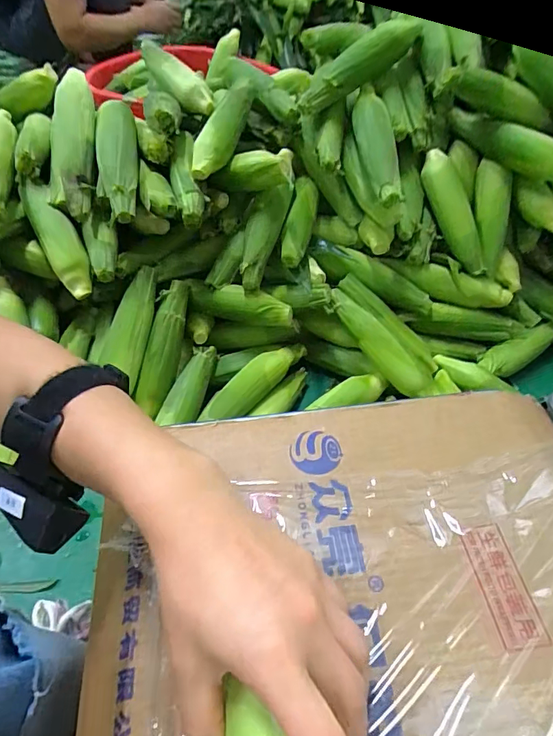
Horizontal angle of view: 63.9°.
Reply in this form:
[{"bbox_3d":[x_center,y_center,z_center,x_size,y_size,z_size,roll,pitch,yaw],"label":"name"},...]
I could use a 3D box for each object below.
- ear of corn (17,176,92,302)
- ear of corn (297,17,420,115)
[{"bbox_3d":[-0.344,-0.206,0.692,0.053,0.044,0.222,-28,81,-25],"label":"ear of corn"},{"bbox_3d":[0.130,-0.477,0.686,0.223,0.066,0.052,-40,60,-13],"label":"ear of corn"}]

